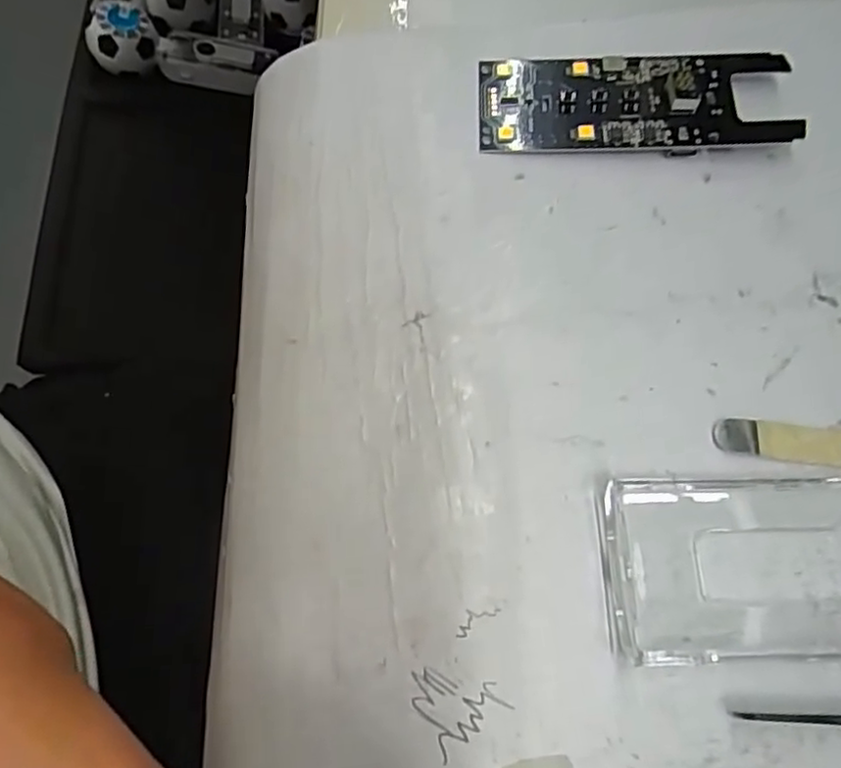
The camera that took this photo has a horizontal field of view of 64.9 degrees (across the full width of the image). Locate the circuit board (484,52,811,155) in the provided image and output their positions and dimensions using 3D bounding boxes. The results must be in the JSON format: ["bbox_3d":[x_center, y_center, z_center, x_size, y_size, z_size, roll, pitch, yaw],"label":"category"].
[{"bbox_3d":[0.070,-0.093,0.218,0.100,0.008,0.039,2,68,-2],"label":"circuit board"}]

